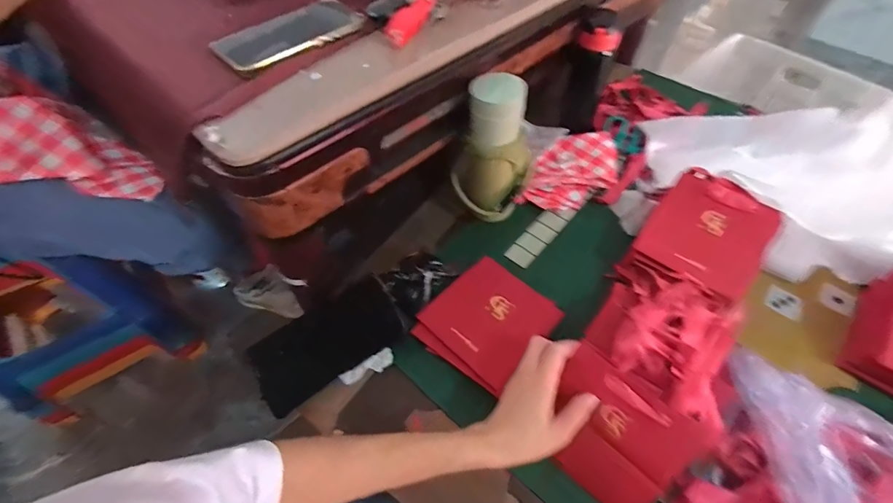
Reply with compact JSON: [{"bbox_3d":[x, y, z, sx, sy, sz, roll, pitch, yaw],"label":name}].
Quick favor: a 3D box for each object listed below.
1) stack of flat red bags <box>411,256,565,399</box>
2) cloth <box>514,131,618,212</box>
[{"bbox_3d":[0.054,0.093,0.546,0.136,0.011,0.152,42,76,12],"label":"stack of flat red bags"},{"bbox_3d":[0.225,-0.141,0.715,0.131,0.040,0.196,24,57,15],"label":"cloth"}]

